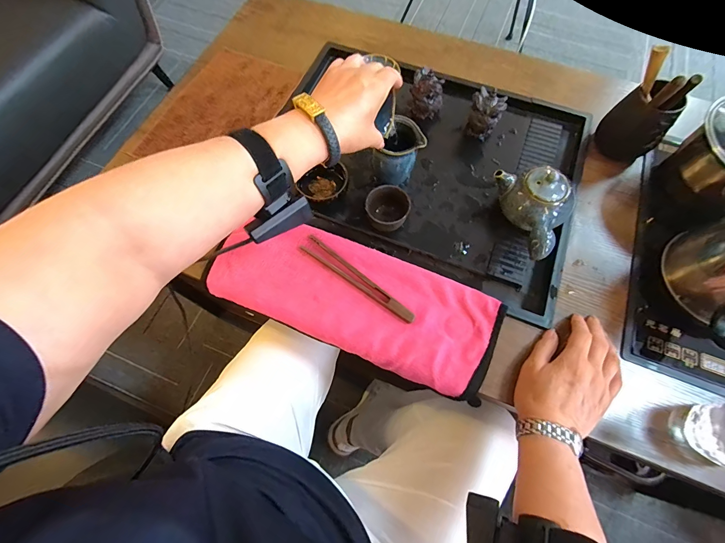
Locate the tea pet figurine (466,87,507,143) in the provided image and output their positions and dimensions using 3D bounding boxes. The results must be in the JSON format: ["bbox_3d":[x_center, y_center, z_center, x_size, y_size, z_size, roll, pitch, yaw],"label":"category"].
[{"bbox_3d":[0.187,-0.238,0.520,0.046,0.071,0.037,29,71,11],"label":"tea pet figurine"}]

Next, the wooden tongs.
[{"bbox_3d":[-0.006,0.009,0.438,0.176,0.009,0.021,34,72,13],"label":"wooden tongs"}]

